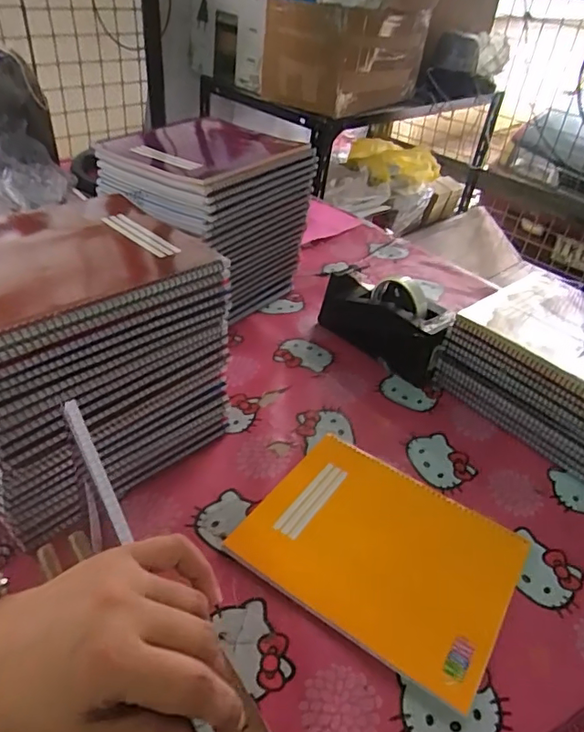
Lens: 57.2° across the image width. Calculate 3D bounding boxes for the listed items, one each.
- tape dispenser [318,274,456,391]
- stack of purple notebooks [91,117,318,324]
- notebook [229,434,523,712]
[{"bbox_3d":[0.135,-0.070,0.770,0.072,0.101,0.199,-28,49,-36],"label":"tape dispenser"},{"bbox_3d":[-0.134,-0.222,0.813,0.232,0.225,0.244,26,42,23],"label":"stack of purple notebooks"},{"bbox_3d":[0.089,0.176,0.533,0.244,0.009,0.196,26,42,23],"label":"notebook"}]

